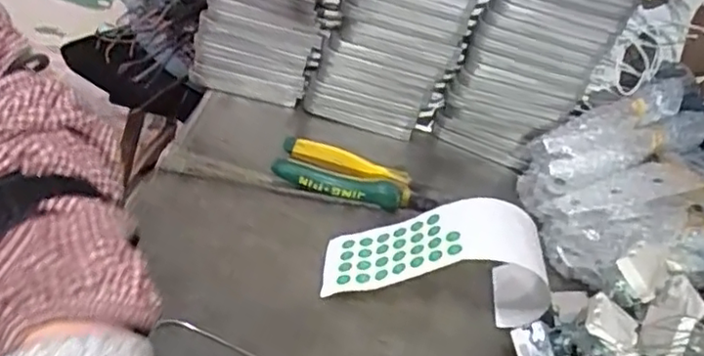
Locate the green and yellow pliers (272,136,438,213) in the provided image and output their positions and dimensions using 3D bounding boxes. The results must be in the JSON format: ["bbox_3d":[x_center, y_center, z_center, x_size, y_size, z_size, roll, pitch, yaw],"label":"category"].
[{"bbox_3d":[0.003,0.001,0.529,0.130,0.027,0.053,14,35,3],"label":"green and yellow pliers"}]

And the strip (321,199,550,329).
[{"bbox_3d":[0.062,0.051,0.438,0.153,0.067,0.061,10,35,-5],"label":"strip"}]

